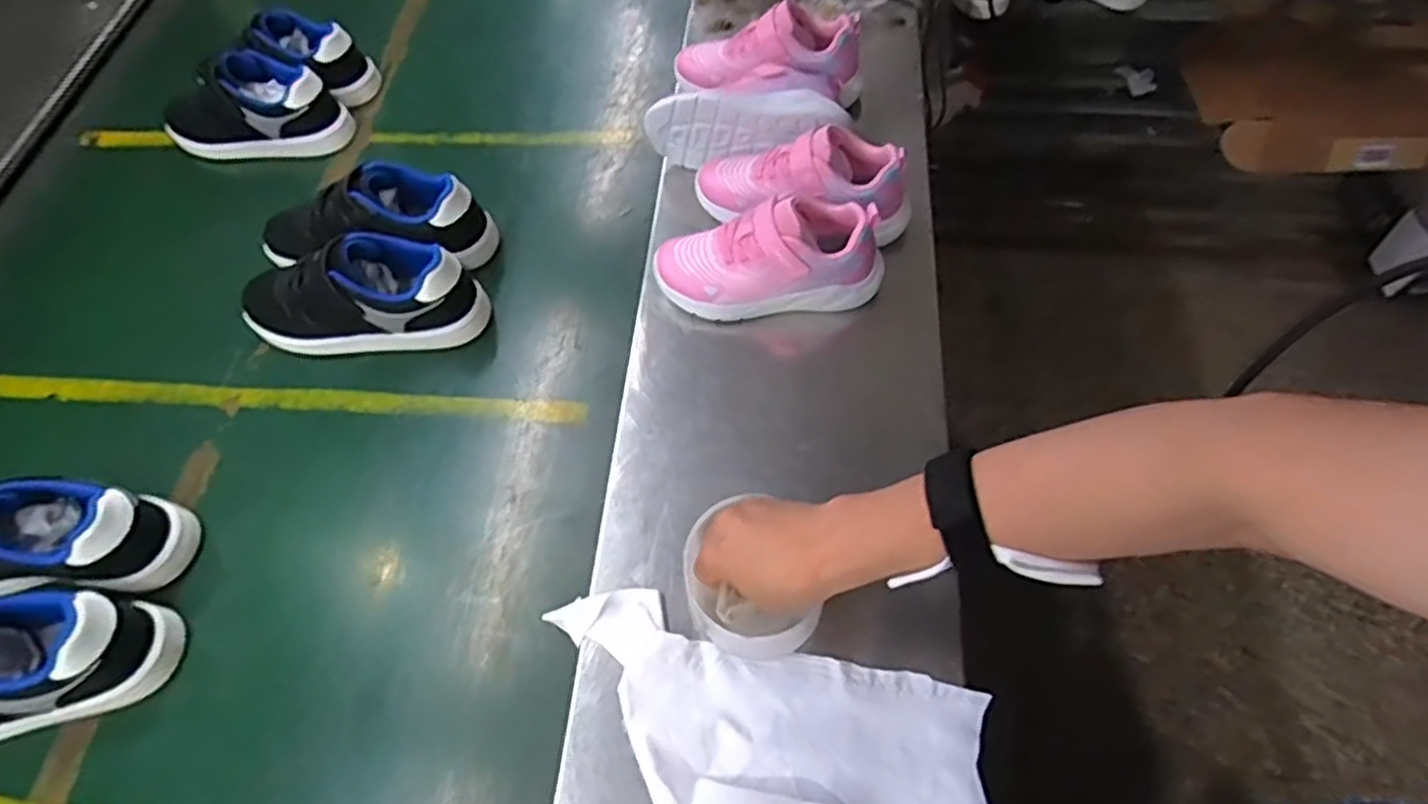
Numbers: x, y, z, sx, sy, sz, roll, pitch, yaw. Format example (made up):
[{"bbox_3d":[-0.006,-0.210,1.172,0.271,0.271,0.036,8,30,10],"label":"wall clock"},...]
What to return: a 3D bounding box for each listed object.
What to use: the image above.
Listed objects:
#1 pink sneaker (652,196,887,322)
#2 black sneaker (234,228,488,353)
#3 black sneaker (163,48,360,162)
[{"bbox_3d":[0.047,-0.124,0.636,0.196,0.091,0.068,-6,61,2],"label":"pink sneaker"},{"bbox_3d":[-0.334,-0.100,0.679,0.218,0.100,0.081,7,62,8],"label":"black sneaker"},{"bbox_3d":[-0.528,-0.328,0.823,0.214,0.099,0.073,-2,61,4],"label":"black sneaker"}]

